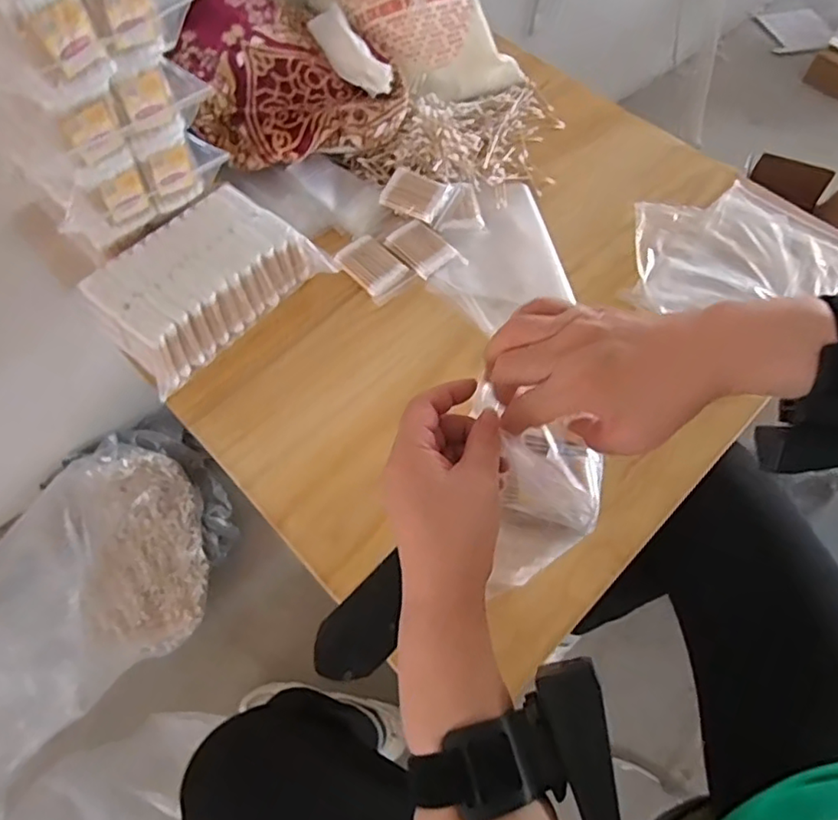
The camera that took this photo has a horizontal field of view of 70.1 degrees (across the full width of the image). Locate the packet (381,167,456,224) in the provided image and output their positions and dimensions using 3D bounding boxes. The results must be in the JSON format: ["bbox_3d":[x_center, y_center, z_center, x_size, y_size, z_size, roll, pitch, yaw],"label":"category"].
[{"bbox_3d":[-0.004,-0.268,0.743,0.076,0.013,0.060,21,75,3],"label":"packet"}]

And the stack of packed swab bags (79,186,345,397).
[{"bbox_3d":[-0.224,-0.139,0.639,0.133,0.074,0.230,38,64,18],"label":"stack of packed swab bags"}]

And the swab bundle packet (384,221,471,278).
[{"bbox_3d":[0.006,-0.195,0.722,0.084,0.017,0.058,40,65,19],"label":"swab bundle packet"}]

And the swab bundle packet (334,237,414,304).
[{"bbox_3d":[-0.052,-0.170,0.708,0.083,0.015,0.061,41,65,19],"label":"swab bundle packet"}]

